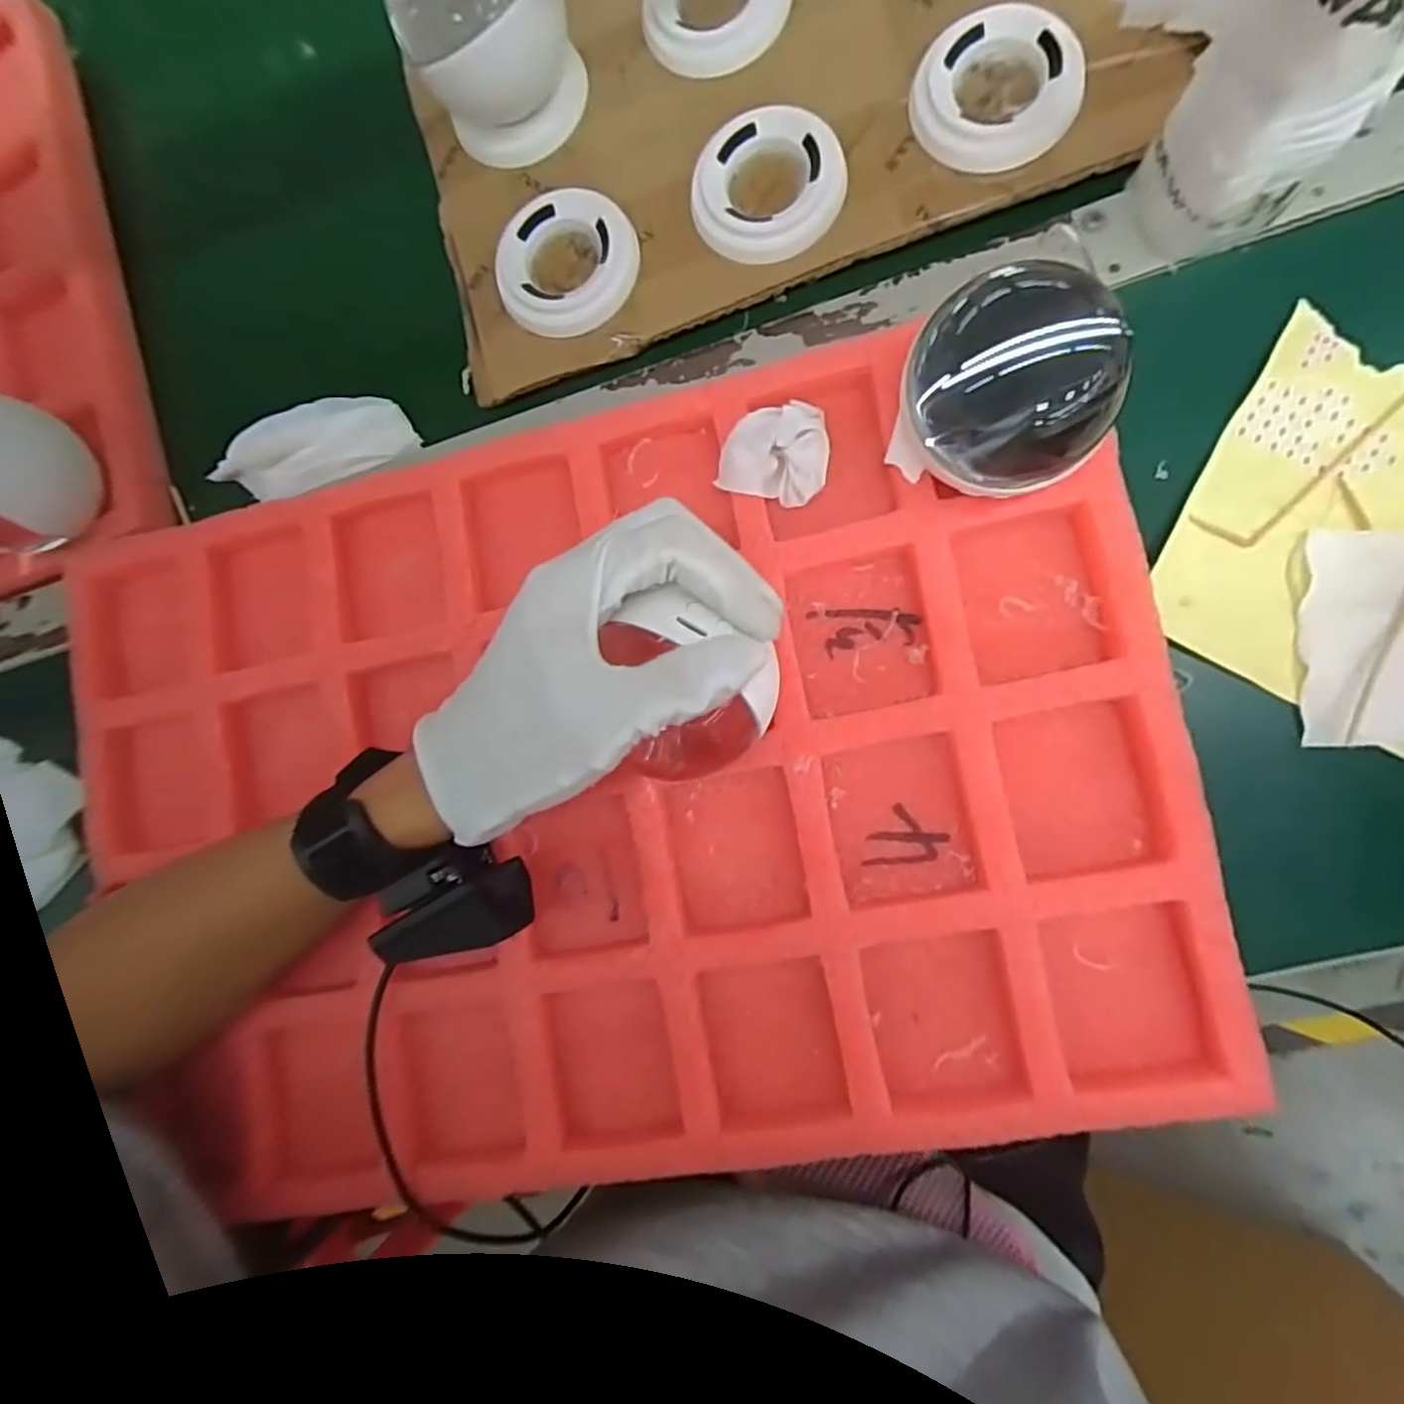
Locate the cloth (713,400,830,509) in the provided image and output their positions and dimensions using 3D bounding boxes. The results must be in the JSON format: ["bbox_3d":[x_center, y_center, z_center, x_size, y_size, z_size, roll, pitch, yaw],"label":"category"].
[{"bbox_3d":[0.032,-0.109,0.288,0.044,0.019,0.040,11,90,10],"label":"cloth"}]

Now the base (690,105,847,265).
[{"bbox_3d":[0.031,-0.244,0.313,0.070,0.011,0.068,0,88,9],"label":"base"}]

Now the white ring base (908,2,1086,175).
[{"bbox_3d":[0.131,-0.273,0.297,0.069,0.012,0.064,0,88,9],"label":"white ring base"}]

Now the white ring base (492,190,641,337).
[{"bbox_3d":[-0.067,-0.216,0.328,0.069,0.009,0.070,0,88,9],"label":"white ring base"}]

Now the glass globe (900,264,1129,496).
[{"bbox_3d":[0.114,-0.117,0.244,0.075,0.055,0.075,39,93,9],"label":"glass globe"}]

